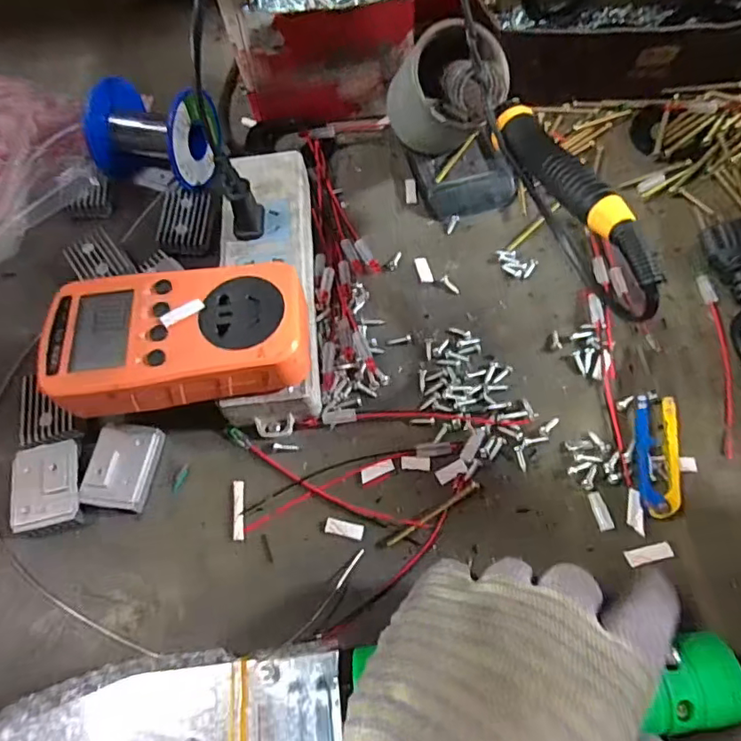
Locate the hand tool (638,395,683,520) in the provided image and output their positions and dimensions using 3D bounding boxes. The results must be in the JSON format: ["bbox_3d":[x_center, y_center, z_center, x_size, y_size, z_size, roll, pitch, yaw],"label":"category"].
[{"bbox_3d":[0.153,0.044,0.287,0.022,0.013,0.066,8,64,7],"label":"hand tool"}]

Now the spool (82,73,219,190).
[{"bbox_3d":[-0.149,-0.166,0.387,0.080,0.054,0.071,12,65,9],"label":"spool"}]

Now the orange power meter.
[{"bbox_3d":[-0.097,-0.019,0.277,0.126,0.028,0.069,-9,63,-1],"label":"orange power meter"}]

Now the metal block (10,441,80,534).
[{"bbox_3d":[-0.172,0.062,0.293,0.032,0.014,0.043,-13,64,-3],"label":"metal block"}]

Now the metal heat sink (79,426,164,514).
[{"bbox_3d":[-0.134,0.053,0.298,0.034,0.015,0.044,6,64,6],"label":"metal heat sink"}]

